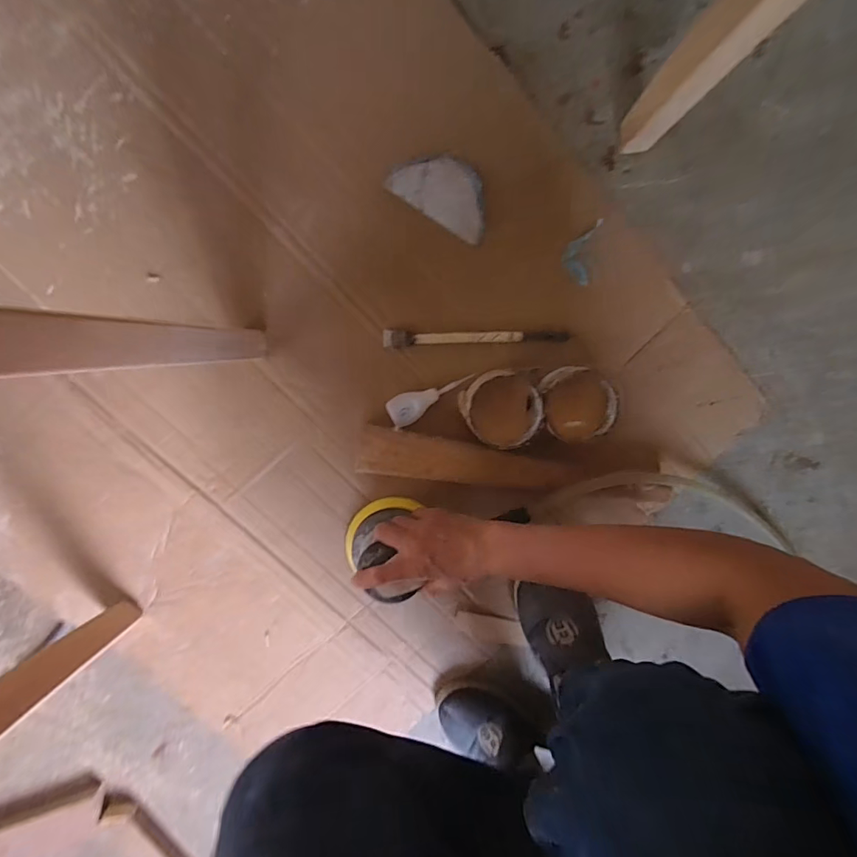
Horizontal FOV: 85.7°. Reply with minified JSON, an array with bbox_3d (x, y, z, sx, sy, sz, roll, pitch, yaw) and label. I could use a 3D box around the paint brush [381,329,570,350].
[{"bbox_3d":[0.054,-0.102,0.524,0.207,0.010,0.020,0,99,-2],"label":"paint brush"}]

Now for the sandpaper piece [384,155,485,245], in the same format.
[{"bbox_3d":[0.017,-0.255,0.499,0.113,0.020,0.058,30,97,-6],"label":"sandpaper piece"}]

